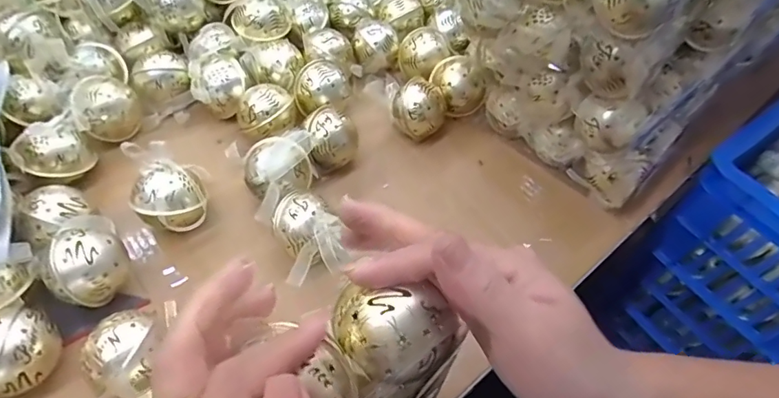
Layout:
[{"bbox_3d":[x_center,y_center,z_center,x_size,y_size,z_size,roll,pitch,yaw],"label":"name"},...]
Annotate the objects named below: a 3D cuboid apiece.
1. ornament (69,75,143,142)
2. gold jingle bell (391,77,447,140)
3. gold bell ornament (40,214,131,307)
[{"bbox_3d":[-0.264,-0.087,0.447,0.050,0.049,0.044,-31,63,-24],"label":"ornament"},{"bbox_3d":[0.030,-0.086,0.478,0.049,0.052,0.045,-24,60,-20],"label":"gold jingle bell"},{"bbox_3d":[-0.222,0.049,0.355,0.058,0.060,0.053,39,60,21],"label":"gold bell ornament"}]

